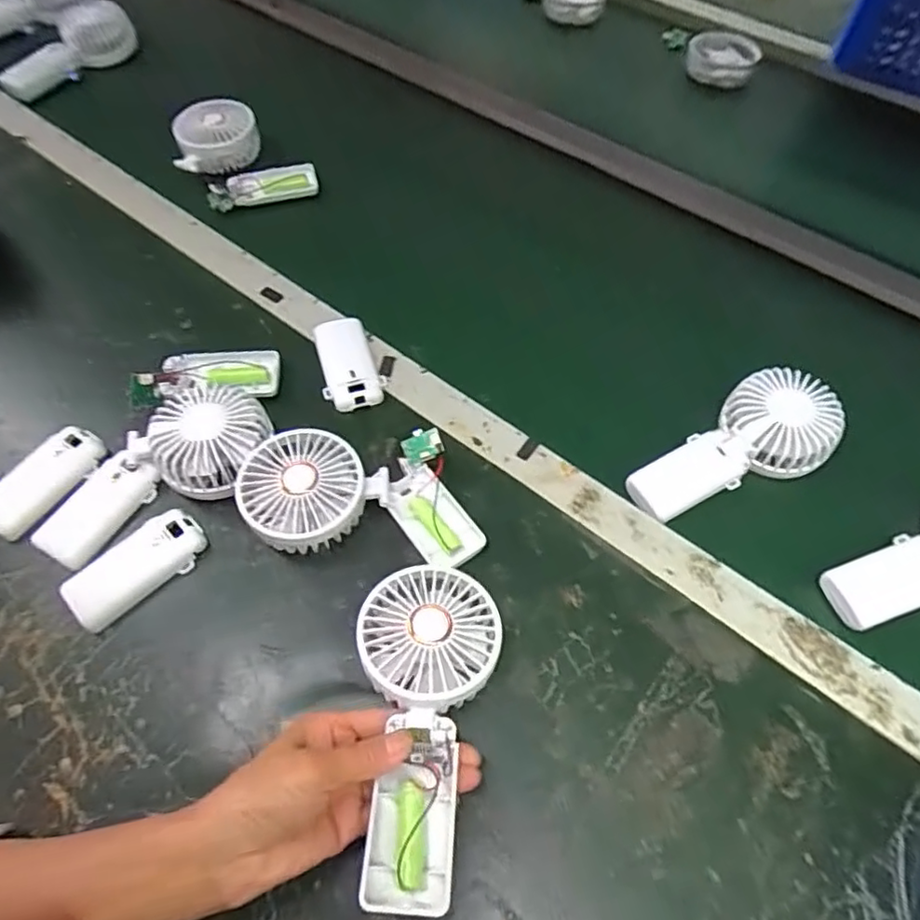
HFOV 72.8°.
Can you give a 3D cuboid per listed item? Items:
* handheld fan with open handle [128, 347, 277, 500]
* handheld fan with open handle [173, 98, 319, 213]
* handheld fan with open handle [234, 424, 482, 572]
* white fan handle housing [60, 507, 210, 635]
[{"bbox_3d":[-0.199,-0.039,0.483,0.103,0.044,0.136,-6,59,-7],"label":"handheld fan with open handle"},{"bbox_3d":[-0.246,-0.338,0.686,0.110,0.037,0.172,-32,63,-19],"label":"handheld fan with open handle"},{"bbox_3d":[-0.071,0.024,0.449,0.169,0.036,0.104,0,58,-3],"label":"handheld fan with open handle"},{"bbox_3d":[-0.230,0.077,0.445,0.096,0.015,0.044,-34,66,-22],"label":"white fan handle housing"}]

